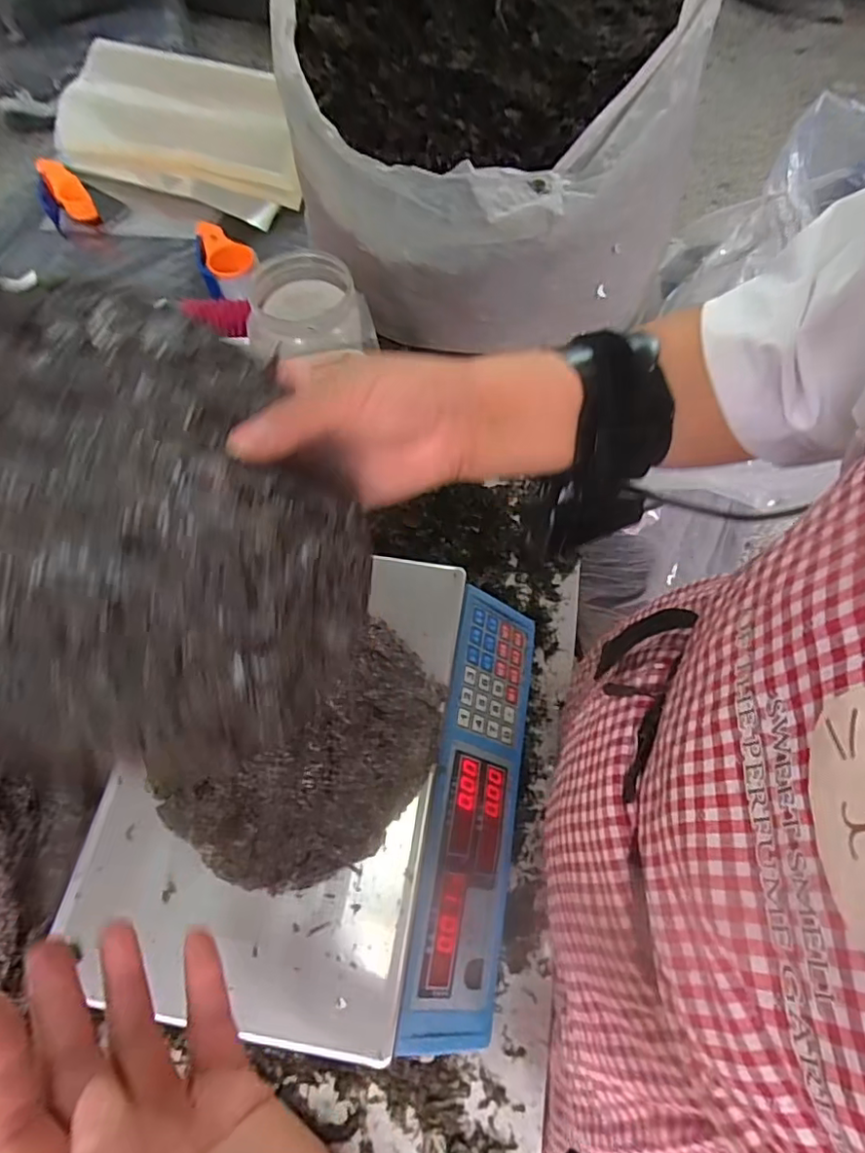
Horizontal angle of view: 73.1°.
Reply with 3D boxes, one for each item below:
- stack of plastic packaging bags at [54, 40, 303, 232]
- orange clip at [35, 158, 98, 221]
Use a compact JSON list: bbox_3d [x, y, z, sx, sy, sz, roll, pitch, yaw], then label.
[{"bbox_3d":[-0.495,-0.816,1.069,0.577,0.147,0.174,25,66,12],"label":"stack of plastic packaging bags"},{"bbox_3d":[-0.674,-0.714,1.076,0.049,0.034,0.146,-41,89,-19],"label":"orange clip"}]

